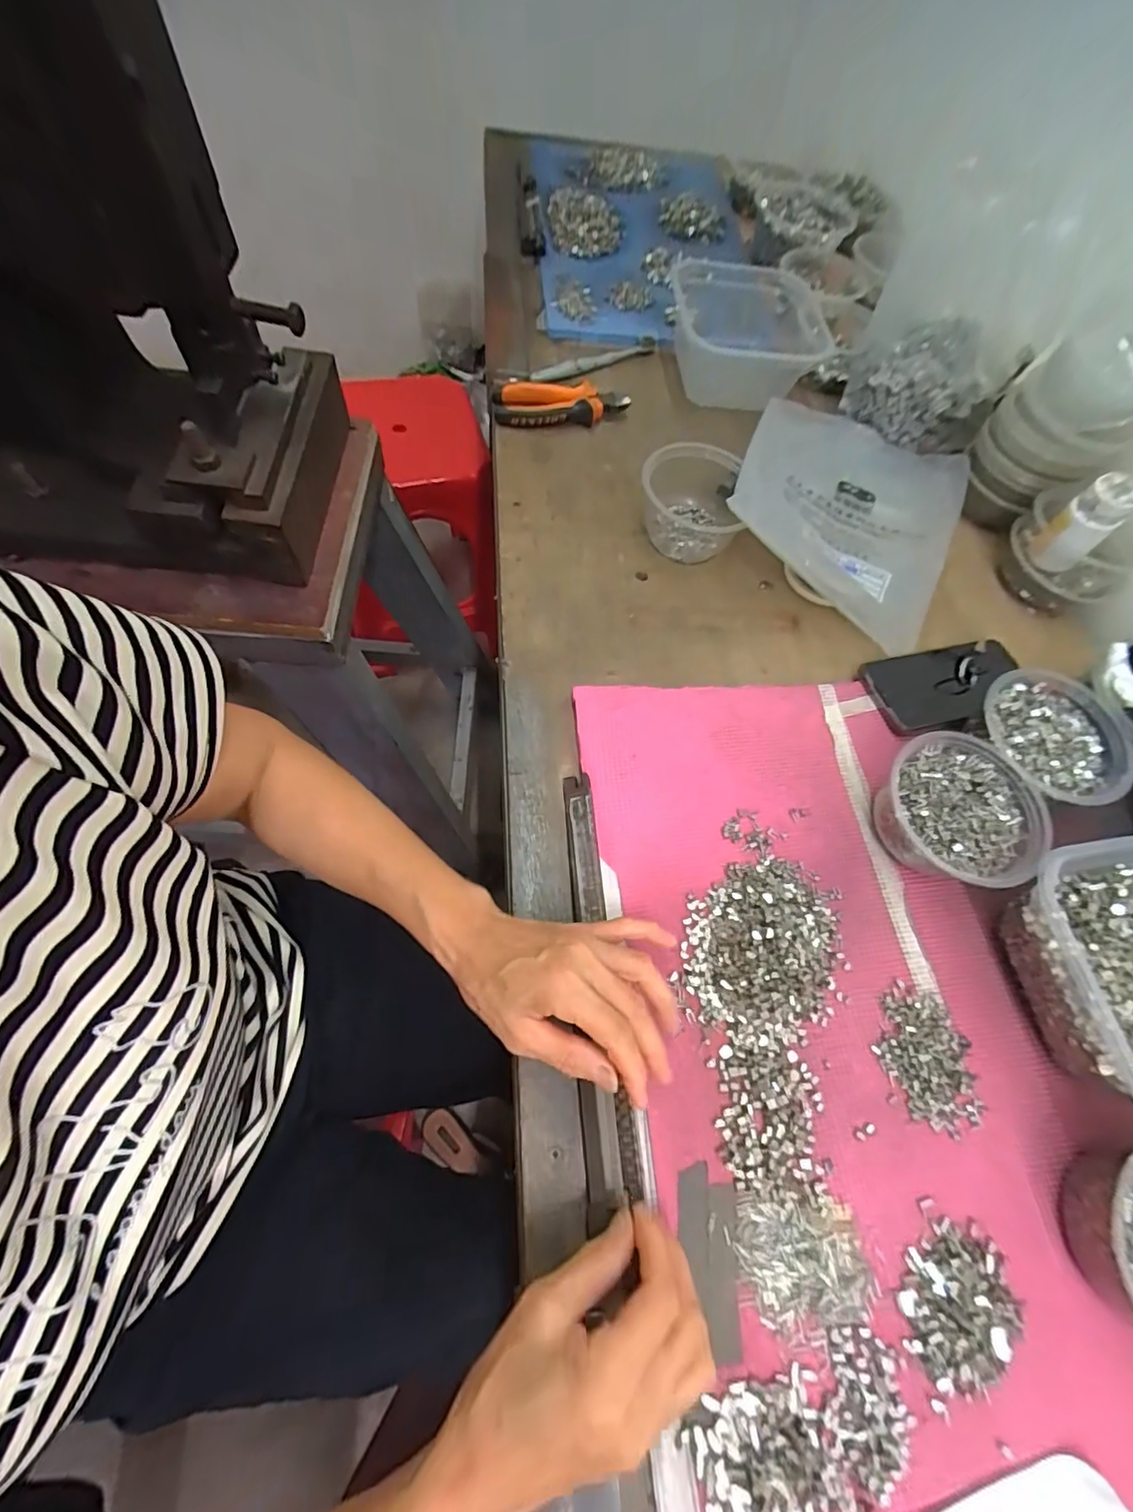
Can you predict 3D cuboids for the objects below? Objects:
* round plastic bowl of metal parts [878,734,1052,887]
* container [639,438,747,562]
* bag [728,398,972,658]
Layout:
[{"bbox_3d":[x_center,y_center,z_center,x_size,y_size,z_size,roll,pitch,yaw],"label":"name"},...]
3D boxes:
[{"bbox_3d":[0.299,0.041,0.416,0.114,0.045,0.109,3,65,-6],"label":"round plastic bowl of metal parts"},{"bbox_3d":[0.122,-0.251,0.538,0.103,0.056,0.104,13,64,-1],"label":"container"},{"bbox_3d":[0.286,-0.264,0.554,0.221,0.070,0.272,27,65,5],"label":"bag"}]

